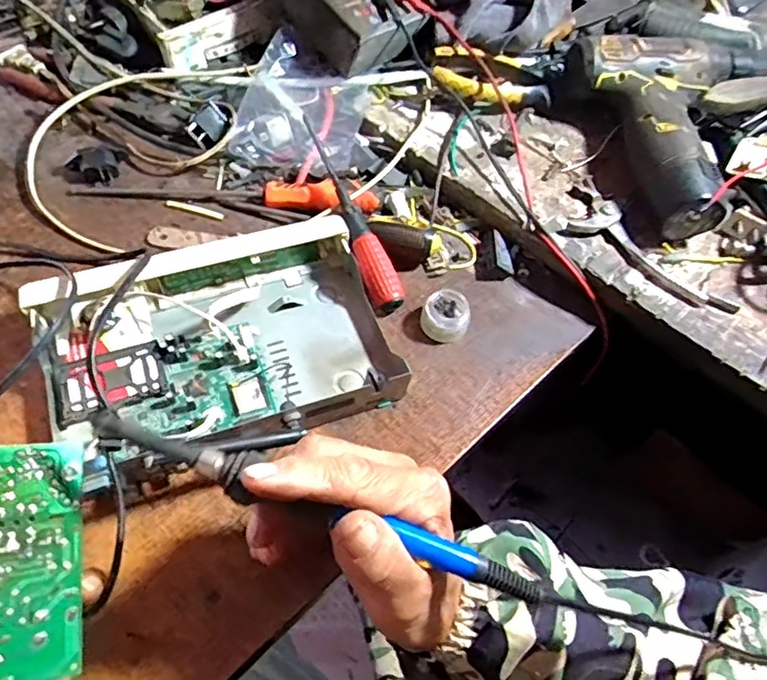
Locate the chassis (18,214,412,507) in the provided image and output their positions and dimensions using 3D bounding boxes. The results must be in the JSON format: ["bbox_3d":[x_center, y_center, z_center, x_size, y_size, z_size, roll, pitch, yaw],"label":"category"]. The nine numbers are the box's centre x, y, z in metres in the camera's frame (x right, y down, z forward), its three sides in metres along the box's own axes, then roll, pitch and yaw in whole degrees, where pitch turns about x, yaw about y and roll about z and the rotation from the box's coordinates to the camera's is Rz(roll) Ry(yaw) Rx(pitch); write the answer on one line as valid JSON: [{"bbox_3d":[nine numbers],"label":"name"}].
[{"bbox_3d":[-0.108,0.004,0.393,0.219,0.046,0.156,-18,61,-13],"label":"chassis"}]

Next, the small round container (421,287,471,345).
[{"bbox_3d":[0.047,-0.019,0.431,0.037,0.023,0.033,-25,63,-17],"label":"small round container"}]

